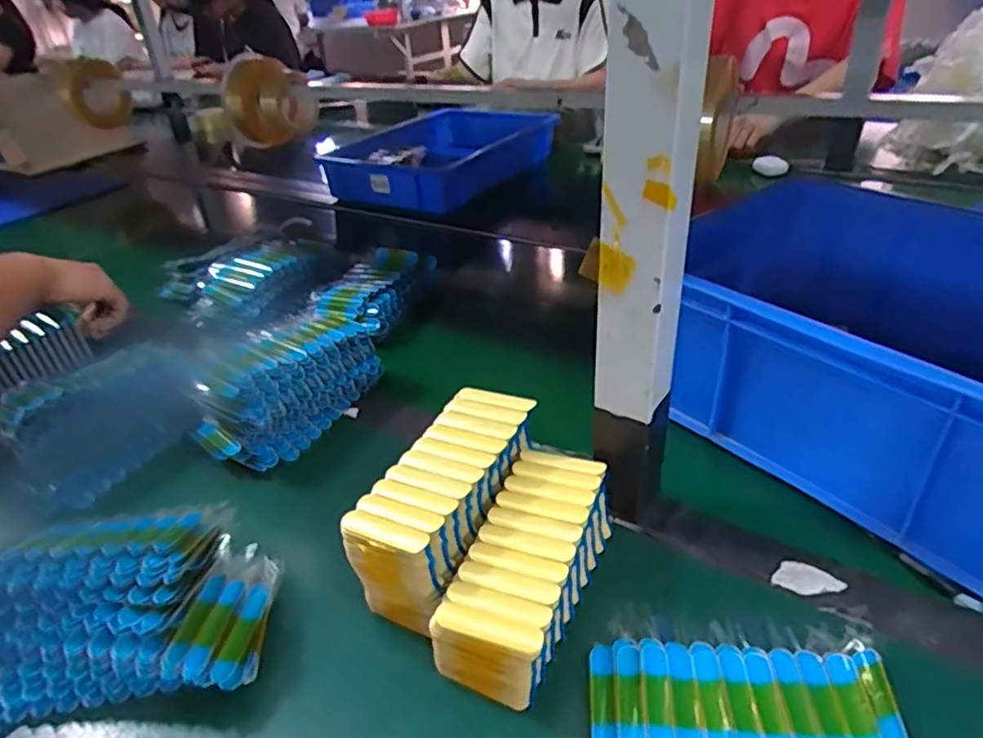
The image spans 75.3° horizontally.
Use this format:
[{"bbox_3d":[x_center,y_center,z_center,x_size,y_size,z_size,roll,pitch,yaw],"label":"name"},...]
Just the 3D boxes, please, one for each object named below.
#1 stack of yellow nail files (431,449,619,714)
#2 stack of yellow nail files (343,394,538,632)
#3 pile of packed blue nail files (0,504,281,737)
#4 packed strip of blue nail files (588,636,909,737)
[{"bbox_3d":[0.026,0.127,0.415,0.066,0.058,0.156,12,37,23],"label":"stack of yellow nail files"},{"bbox_3d":[-0.027,0.092,0.451,0.066,0.091,0.162,14,38,25],"label":"stack of yellow nail files"},{"bbox_3d":[-0.245,0.146,0.416,0.187,0.076,0.122,-5,34,-1],"label":"pile of packed blue nail files"},{"bbox_3d":[0.139,0.186,0.360,0.161,0.010,0.070,2,34,9],"label":"packed strip of blue nail files"}]

